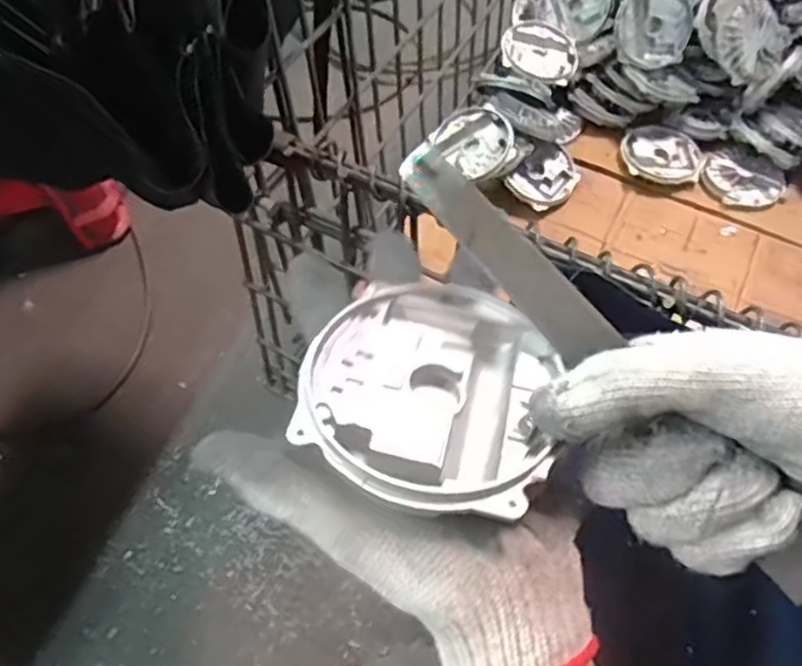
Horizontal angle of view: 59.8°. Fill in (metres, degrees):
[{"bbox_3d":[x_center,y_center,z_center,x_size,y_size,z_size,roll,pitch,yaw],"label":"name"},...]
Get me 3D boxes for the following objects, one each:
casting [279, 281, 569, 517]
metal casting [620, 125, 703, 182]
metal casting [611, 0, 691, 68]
[{"bbox_3d":[0.011,0.027,0.296,0.104,0.028,0.104,3,46,-3],"label":"casting"},{"bbox_3d":[0.365,-0.255,0.980,0.106,0.017,0.091,11,60,8],"label":"metal casting"},{"bbox_3d":[0.354,-0.432,0.987,0.100,0.107,0.030,1,15,0],"label":"metal casting"}]

